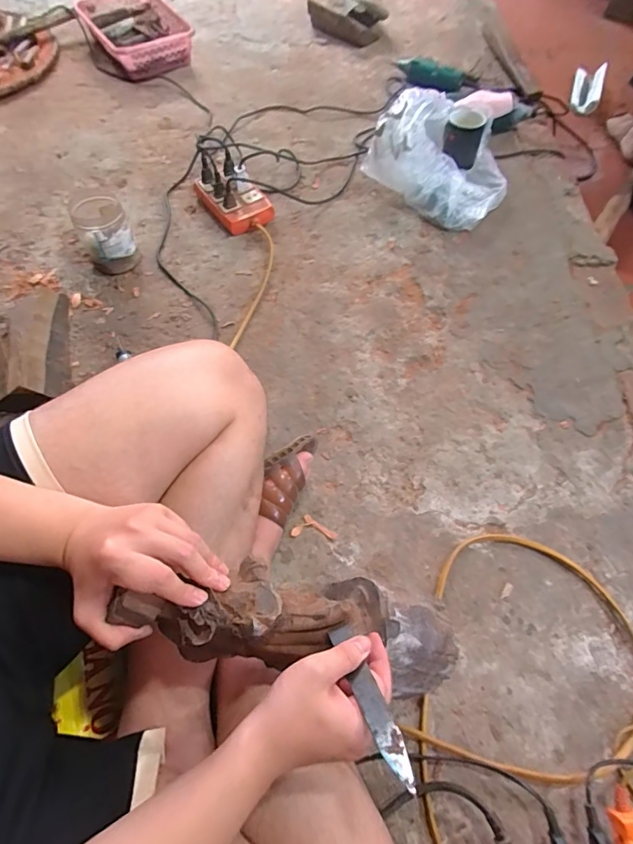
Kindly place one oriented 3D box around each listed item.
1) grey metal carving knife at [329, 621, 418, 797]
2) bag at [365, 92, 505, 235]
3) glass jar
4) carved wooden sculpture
[{"bbox_3d":[0.041,0.214,0.346,0.019,0.150,0.007,-21,109,-11],"label":"grey metal carving knife"},{"bbox_3d":[0.294,-0.586,0.961,0.283,0.161,0.262,37,69,15],"label":"bag"},{"bbox_3d":[-0.392,-0.354,0.826,0.085,0.128,0.091,1,64,-1],"label":"glass jar"},{"bbox_3d":[-0.051,0.176,0.403,0.243,0.089,0.078,13,60,-32],"label":"carved wooden sculpture"}]

